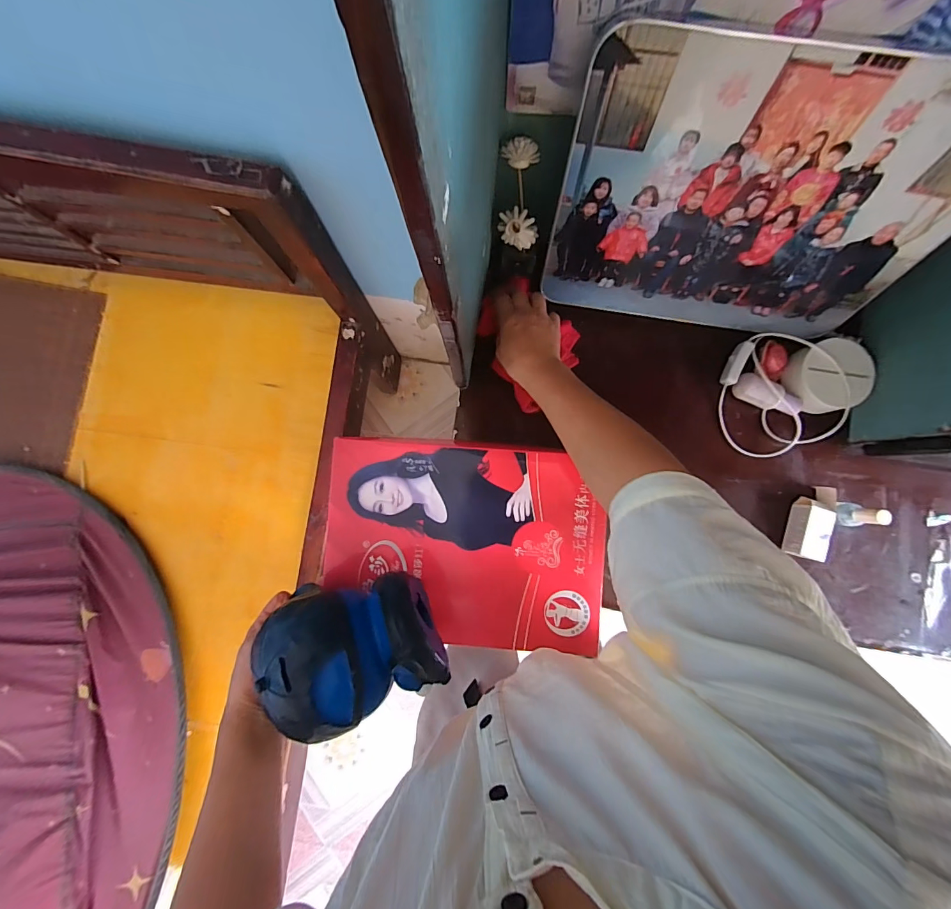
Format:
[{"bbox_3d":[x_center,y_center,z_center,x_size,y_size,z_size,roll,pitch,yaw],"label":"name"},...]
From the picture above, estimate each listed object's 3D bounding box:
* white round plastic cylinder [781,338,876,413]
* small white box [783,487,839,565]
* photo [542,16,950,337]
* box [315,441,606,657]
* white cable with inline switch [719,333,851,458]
[{"bbox_3d":[0.478,-0.104,0.553,0.105,0.037,0.094,-25,85,-2],"label":"white round plastic cylinder"},{"bbox_3d":[0.444,0.088,0.539,0.032,0.041,0.099,19,85,2],"label":"small white box"},{"bbox_3d":[0.289,-0.253,0.438,0.390,0.292,0.018,8,68,4],"label":"photo"},{"bbox_3d":[-0.014,0.106,0.499,0.334,0.033,0.236,5,84,1],"label":"box"},{"bbox_3d":[0.401,-0.082,0.551,0.144,0.051,0.158,0,84,0],"label":"white cable with inline switch"}]

